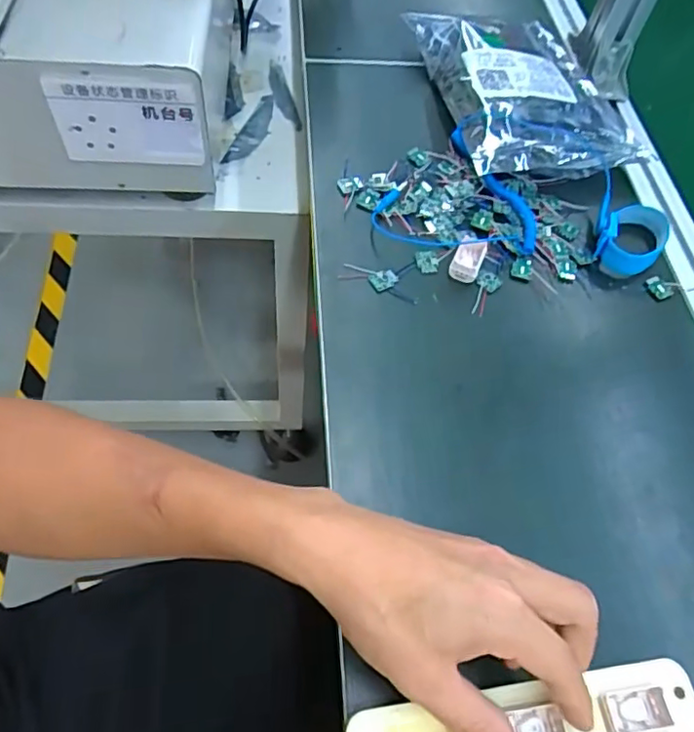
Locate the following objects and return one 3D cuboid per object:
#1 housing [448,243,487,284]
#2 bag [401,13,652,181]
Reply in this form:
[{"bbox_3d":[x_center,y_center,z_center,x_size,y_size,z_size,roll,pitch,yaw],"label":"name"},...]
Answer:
[{"bbox_3d":[0.096,-0.083,0.460,0.022,0.008,0.038,21,60,8],"label":"housing"},{"bbox_3d":[0.175,-0.279,0.566,0.183,0.042,0.254,-8,60,-9],"label":"bag"}]

